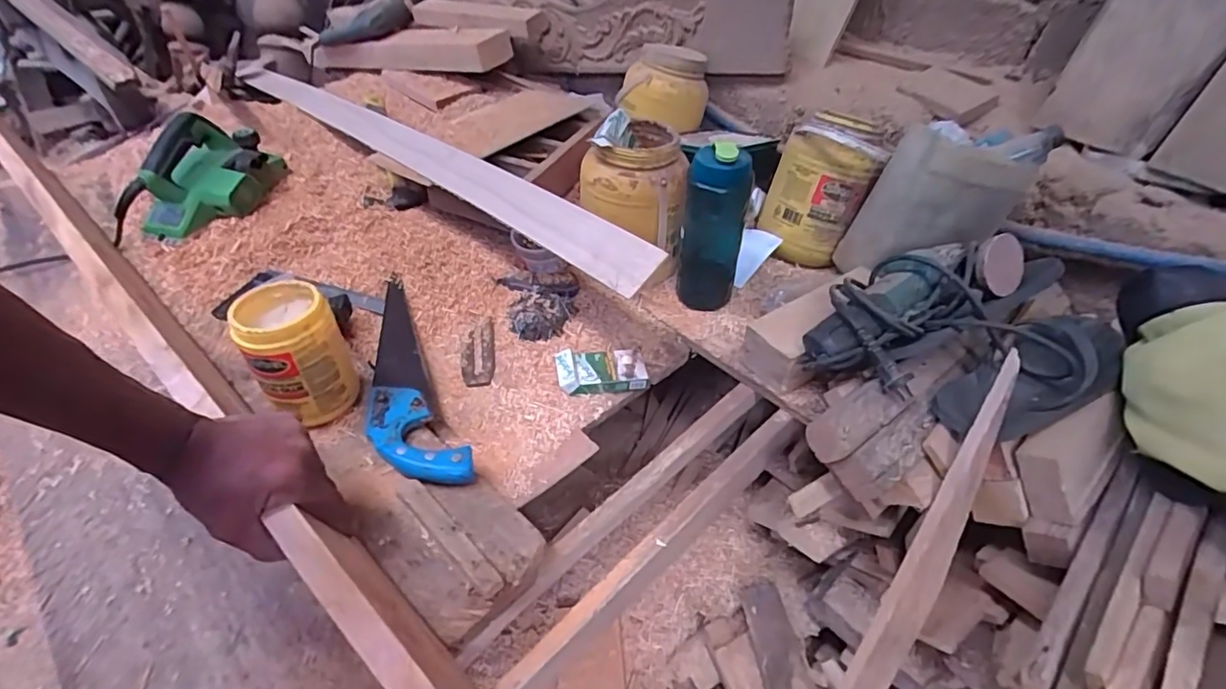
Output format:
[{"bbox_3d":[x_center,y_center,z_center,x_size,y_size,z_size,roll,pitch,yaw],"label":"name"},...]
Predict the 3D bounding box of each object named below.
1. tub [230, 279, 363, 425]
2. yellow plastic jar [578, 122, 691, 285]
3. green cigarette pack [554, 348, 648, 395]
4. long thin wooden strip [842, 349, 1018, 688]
[{"bbox_3d":[-0.348,0.010,0.624,0.092,0.130,0.096,4,40,-3],"label":"tub"},{"bbox_3d":[0.041,-0.211,0.841,0.145,0.197,0.133,4,40,-3],"label":"yellow plastic jar"},{"bbox_3d":[-0.017,0.035,0.747,0.114,0.027,0.057,-4,41,-13],"label":"green cigarette pack"},{"bbox_3d":[0.263,0.357,0.599,0.034,0.719,0.026,25,8,21],"label":"long thin wooden strip"}]

